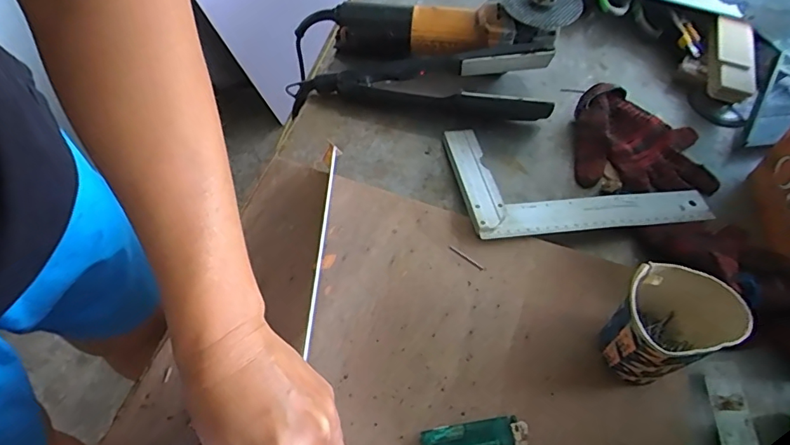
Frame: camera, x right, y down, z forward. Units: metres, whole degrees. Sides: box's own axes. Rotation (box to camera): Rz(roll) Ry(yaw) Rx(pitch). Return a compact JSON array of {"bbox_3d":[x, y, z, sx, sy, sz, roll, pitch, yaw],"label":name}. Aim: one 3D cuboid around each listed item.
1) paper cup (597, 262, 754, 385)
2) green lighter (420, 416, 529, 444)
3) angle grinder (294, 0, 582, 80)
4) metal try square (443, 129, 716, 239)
[{"bbox_3d":[0.205,0.081,0.393,0.085,0.094,0.067,-17,60,-13],"label":"paper cup"},{"bbox_3d":[0.061,0.165,0.382,0.079,0.011,0.023,-6,58,-6],"label":"green lighter"},{"bbox_3d":[0.038,-0.229,0.593,0.340,0.067,0.099,-2,57,12],"label":"angle grinder"},{"bbox_3d":[0.191,-0.058,0.525,0.251,0.014,0.143,-7,58,-7],"label":"metal try square"}]

